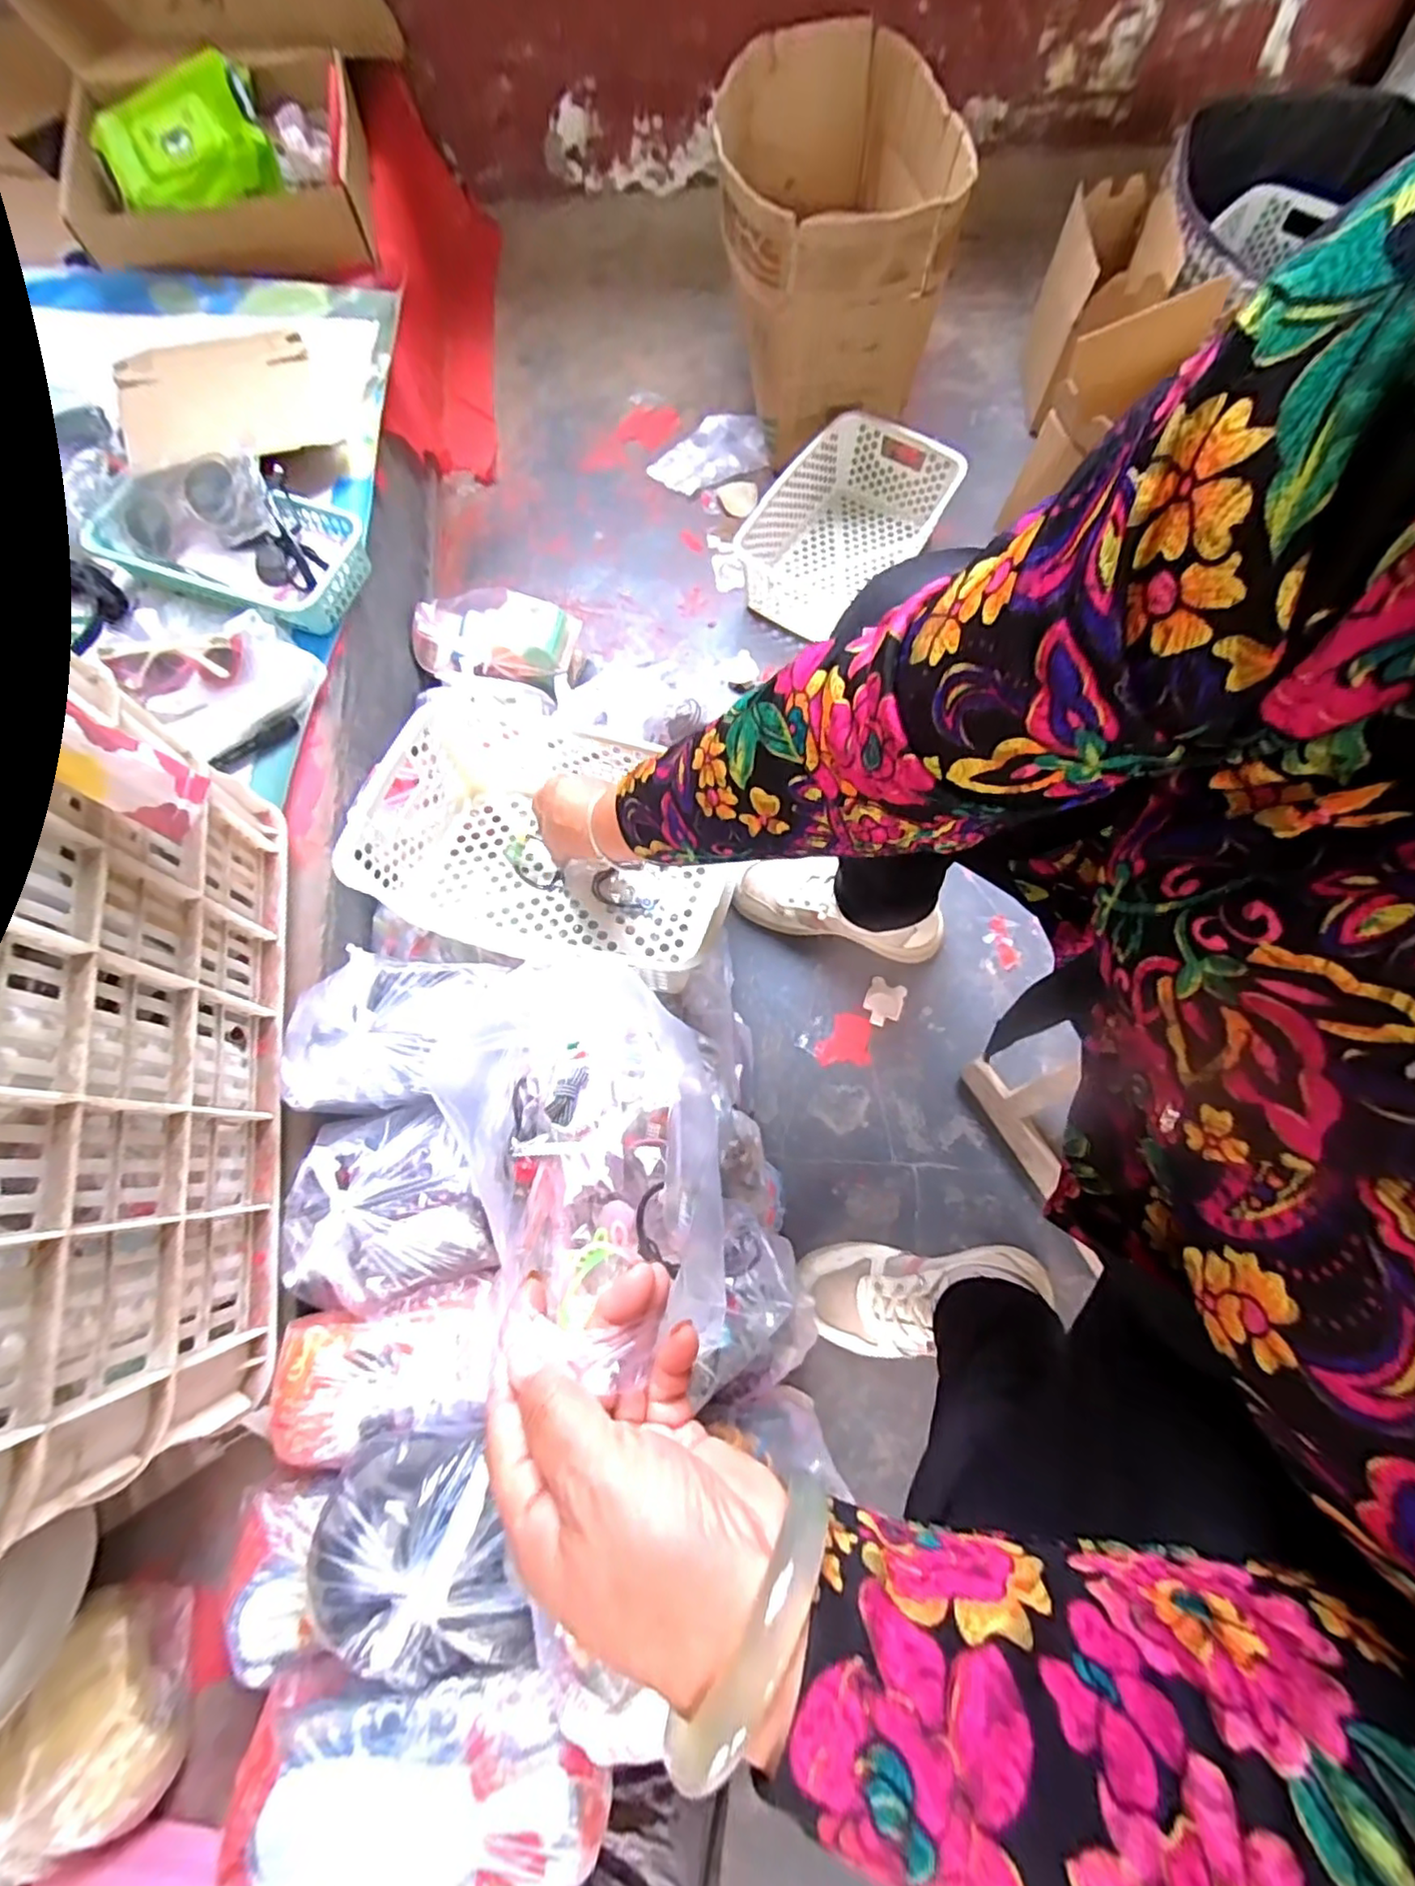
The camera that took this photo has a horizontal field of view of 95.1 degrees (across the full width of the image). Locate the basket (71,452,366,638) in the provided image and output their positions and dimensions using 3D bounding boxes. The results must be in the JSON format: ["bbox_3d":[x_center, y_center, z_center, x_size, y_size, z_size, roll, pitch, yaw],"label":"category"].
[{"bbox_3d":[-0.484,-0.412,0.651,0.256,0.058,0.139,22,76,7],"label":"basket"}]

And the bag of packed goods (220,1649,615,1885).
[{"bbox_3d":[-0.151,0.456,0.338,0.192,0.054,0.095,-2,74,1],"label":"bag of packed goods"}]

